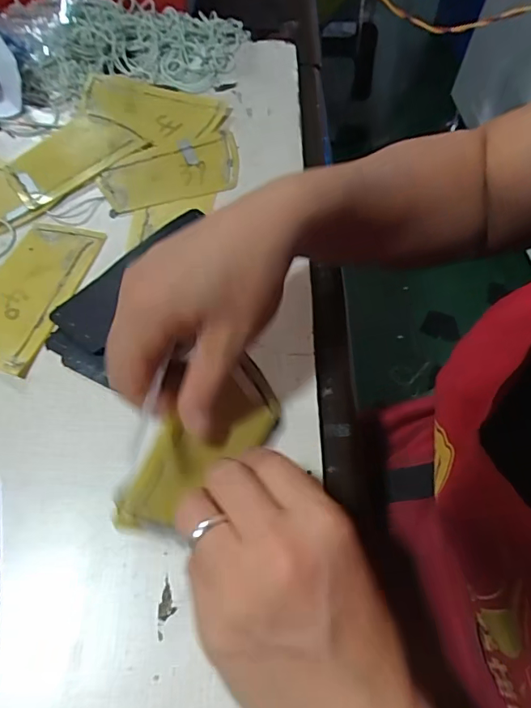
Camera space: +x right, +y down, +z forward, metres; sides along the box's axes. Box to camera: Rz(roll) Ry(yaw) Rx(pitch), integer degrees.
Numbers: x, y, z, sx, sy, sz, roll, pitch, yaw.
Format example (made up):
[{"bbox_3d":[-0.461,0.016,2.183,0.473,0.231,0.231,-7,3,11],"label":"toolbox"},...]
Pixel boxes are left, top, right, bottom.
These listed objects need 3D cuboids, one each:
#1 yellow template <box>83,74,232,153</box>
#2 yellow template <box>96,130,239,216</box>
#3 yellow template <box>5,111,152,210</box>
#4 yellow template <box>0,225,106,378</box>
[{"bbox_3d":[-0.101,-0.218,0.424,0.123,0.006,0.078,16,64,-1],"label":"yellow template"},{"bbox_3d":[-0.075,-0.148,0.389,0.115,0.009,0.060,-17,63,-13],"label":"yellow template"},{"bbox_3d":[-0.165,-0.167,0.397,0.107,0.011,0.072,-41,75,-18],"label":"yellow template"},{"bbox_3d":[-0.166,-0.046,0.333,0.064,0.004,0.120,20,61,7],"label":"yellow template"}]

